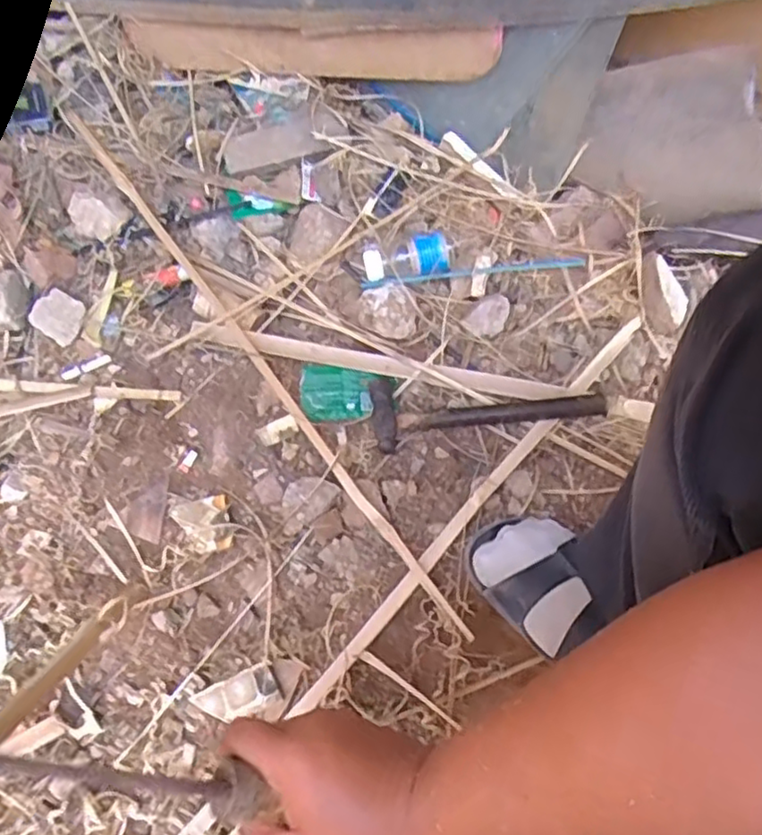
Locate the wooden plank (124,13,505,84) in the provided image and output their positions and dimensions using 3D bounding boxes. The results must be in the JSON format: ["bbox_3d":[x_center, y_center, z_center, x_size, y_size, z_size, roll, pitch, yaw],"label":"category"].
[{"bbox_3d":[-0.089,-0.402,0.729,0.434,0.071,0.019,14,71,20],"label":"wooden plank"}]

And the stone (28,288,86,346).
[{"bbox_3d":[-0.344,-0.109,0.724,0.055,0.013,0.049,36,73,-2],"label":"stone"}]

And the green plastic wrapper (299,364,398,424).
[{"bbox_3d":[-0.034,-0.022,0.691,0.097,0.008,0.060,4,69,3],"label":"green plastic wrapper"}]

